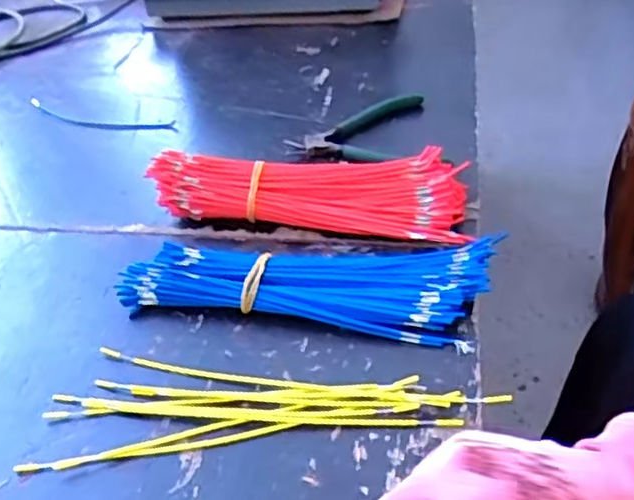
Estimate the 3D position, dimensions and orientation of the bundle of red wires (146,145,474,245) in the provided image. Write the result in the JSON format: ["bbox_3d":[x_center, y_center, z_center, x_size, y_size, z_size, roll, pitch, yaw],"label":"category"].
[{"bbox_3d":[-0.007,-0.050,0.552,0.252,0.044,0.081,5,40,13],"label":"bundle of red wires"}]

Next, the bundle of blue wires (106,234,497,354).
[{"bbox_3d":[-0.010,0.024,0.478,0.258,0.027,0.083,2,40,9],"label":"bundle of blue wires"}]

